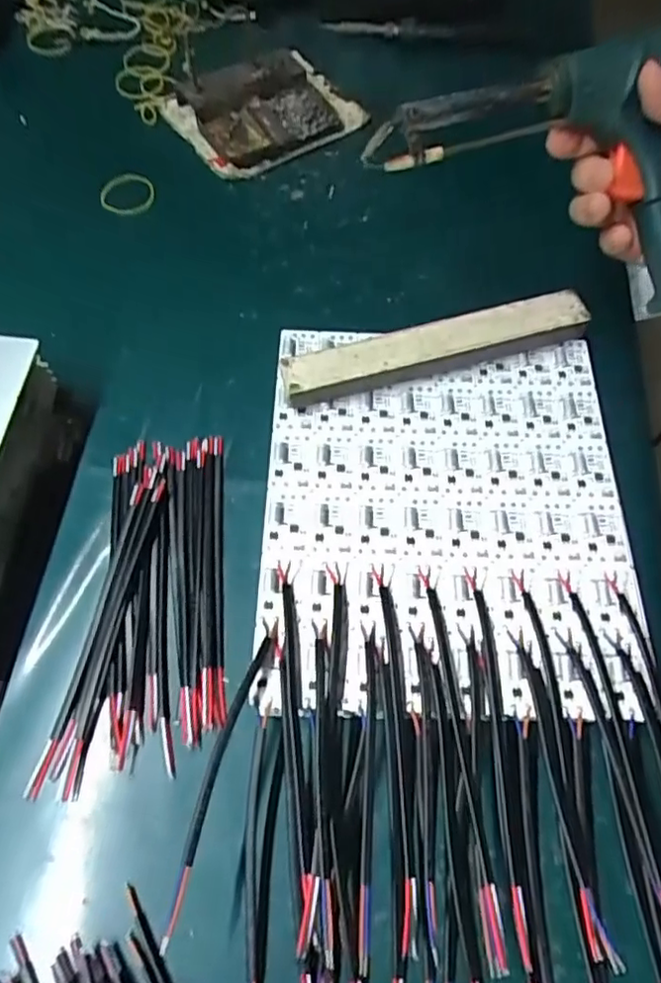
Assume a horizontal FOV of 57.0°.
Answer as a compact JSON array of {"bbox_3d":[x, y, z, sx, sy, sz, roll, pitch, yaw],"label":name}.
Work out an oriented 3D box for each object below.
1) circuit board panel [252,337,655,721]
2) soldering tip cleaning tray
[{"bbox_3d":[0.065,0.009,0.349,0.199,0.009,0.223,1,63,0],"label":"circuit board panel"},{"bbox_3d":[-0.057,-0.337,0.533,0.139,0.031,0.113,-28,68,-16],"label":"soldering tip cleaning tray"}]

